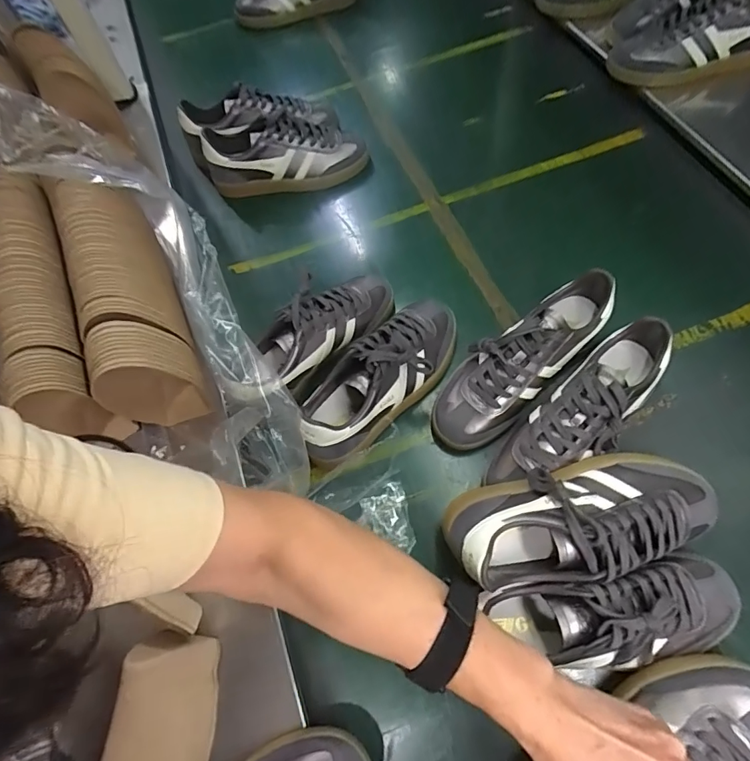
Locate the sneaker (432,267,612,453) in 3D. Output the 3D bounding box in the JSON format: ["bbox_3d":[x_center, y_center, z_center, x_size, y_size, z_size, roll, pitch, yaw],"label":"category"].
[{"bbox_3d":[0.167,-0.030,0.523,0.253,0.088,0.095,-42,67,-14],"label":"sneaker"}]

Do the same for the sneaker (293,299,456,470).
[{"bbox_3d":[0.007,-0.011,0.533,0.244,0.084,0.106,-36,65,-12],"label":"sneaker"}]

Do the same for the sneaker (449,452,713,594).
[{"bbox_3d":[0.193,0.131,0.428,0.249,0.092,0.103,-15,63,-1],"label":"sneaker"}]

